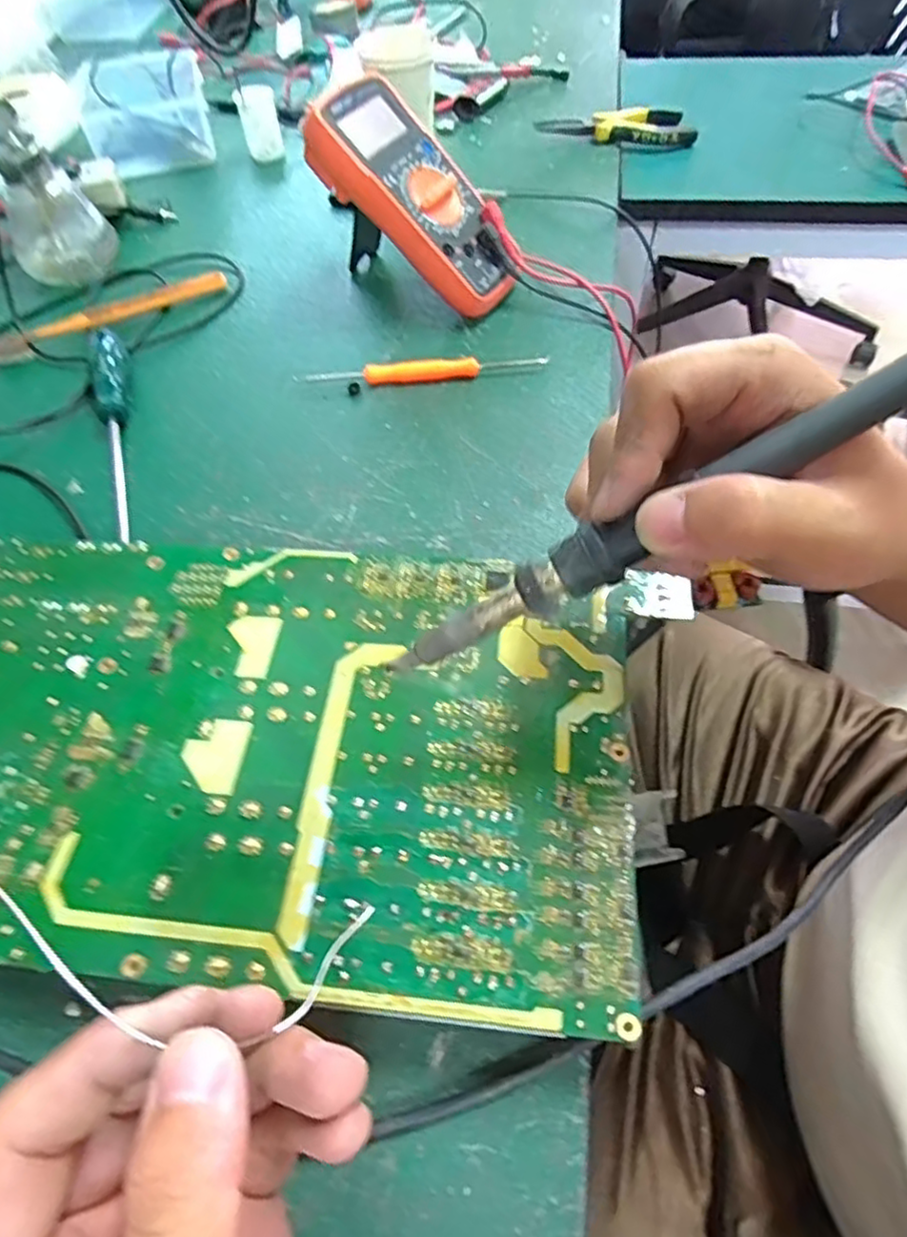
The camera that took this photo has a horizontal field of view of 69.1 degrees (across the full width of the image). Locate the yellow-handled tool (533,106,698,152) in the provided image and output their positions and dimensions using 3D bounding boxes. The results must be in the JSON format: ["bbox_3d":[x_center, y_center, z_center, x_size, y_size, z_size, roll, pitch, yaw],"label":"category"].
[{"bbox_3d":[0.162,-0.489,0.657,0.151,0.016,0.056,0,56,7],"label":"yellow-handled tool"}]

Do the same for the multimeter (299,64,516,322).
[{"bbox_3d":[-0.028,-0.300,0.480,0.169,0.044,0.082,43,61,-16],"label":"multimeter"}]

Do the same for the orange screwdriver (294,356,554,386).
[{"bbox_3d":[-0.023,-0.175,0.463,0.173,0.012,0.017,-6,56,4],"label":"orange screwdriver"}]

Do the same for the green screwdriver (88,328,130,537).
[{"bbox_3d":[-0.226,-0.129,0.437,0.027,0.023,0.188,-19,56,-5],"label":"green screwdriver"}]

